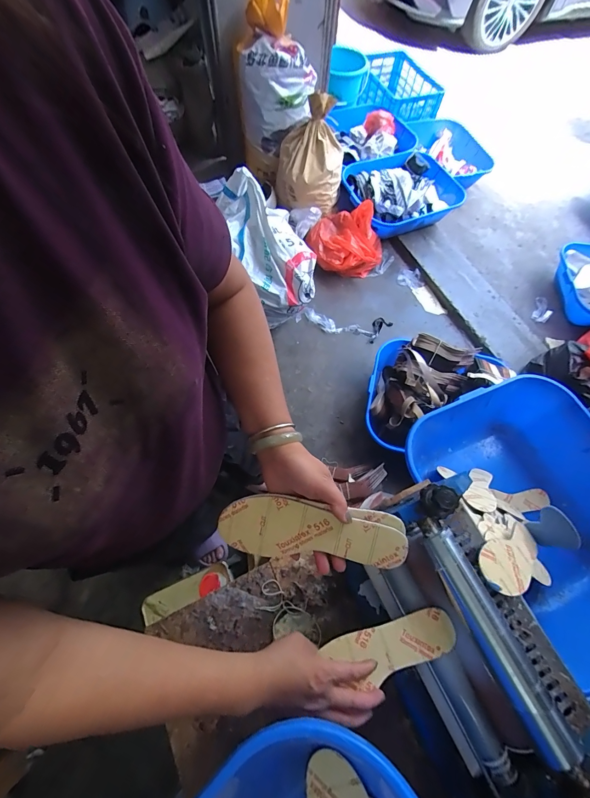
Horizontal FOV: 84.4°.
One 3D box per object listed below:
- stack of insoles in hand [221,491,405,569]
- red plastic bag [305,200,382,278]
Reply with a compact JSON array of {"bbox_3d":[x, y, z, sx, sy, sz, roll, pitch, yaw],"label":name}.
[{"bbox_3d":[0.018,0.161,0.401,0.226,0.007,0.076,3,94,7],"label":"stack of insoles in hand"},{"bbox_3d":[0.268,-0.844,1.728,0.404,0.227,0.314,11,66,3],"label":"red plastic bag"}]

